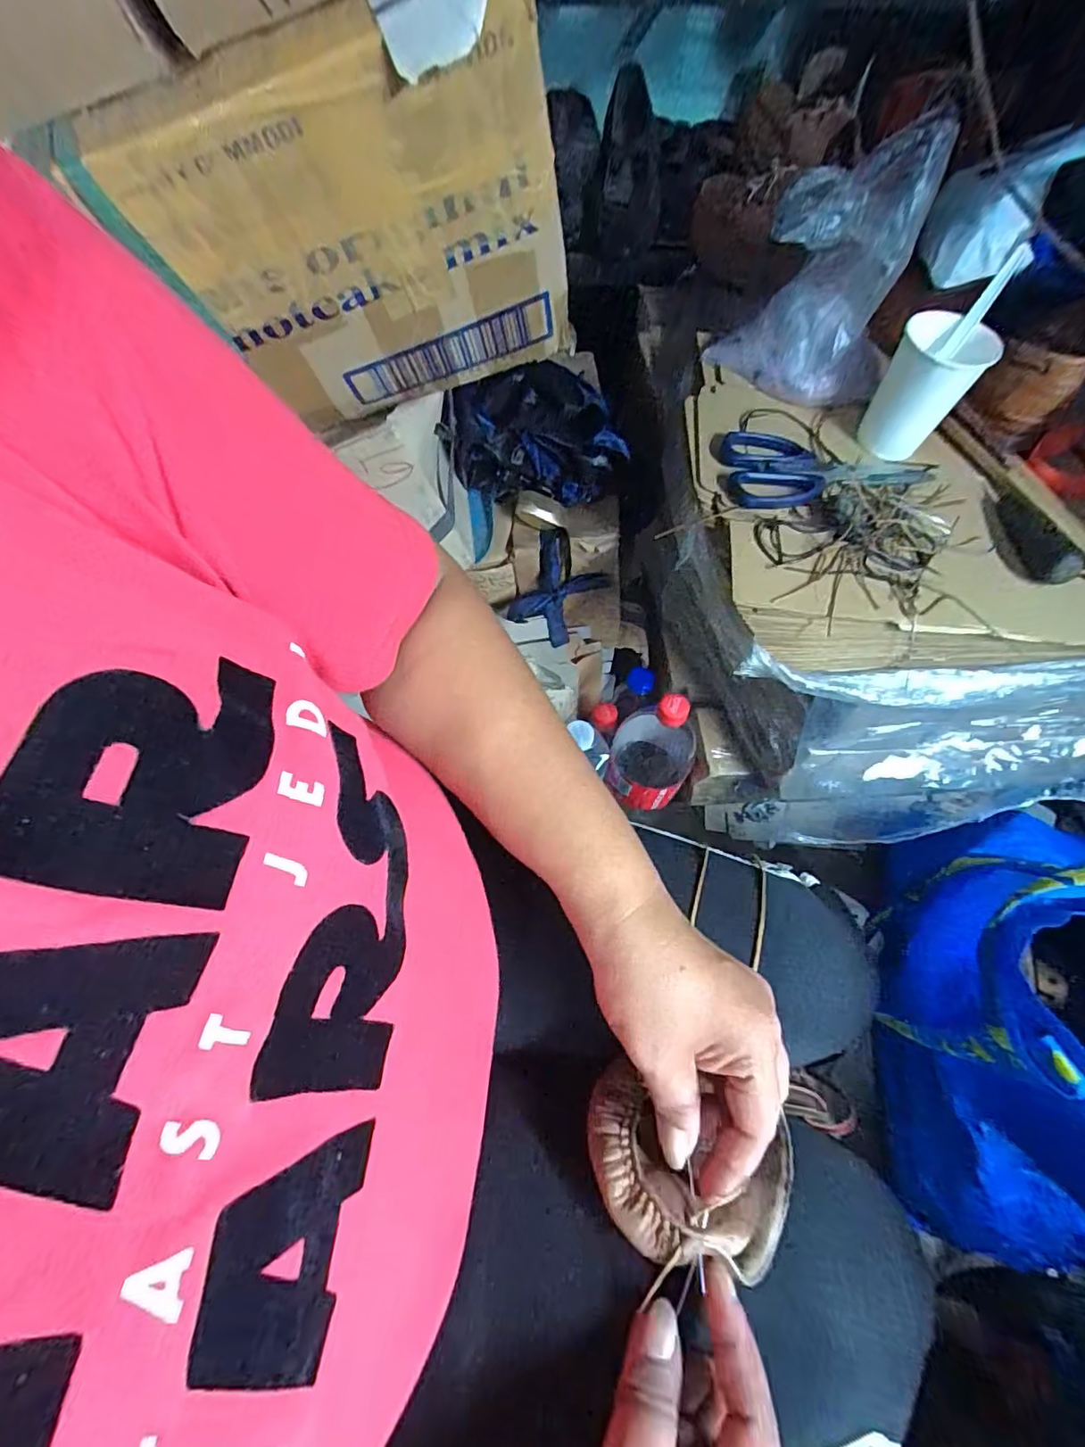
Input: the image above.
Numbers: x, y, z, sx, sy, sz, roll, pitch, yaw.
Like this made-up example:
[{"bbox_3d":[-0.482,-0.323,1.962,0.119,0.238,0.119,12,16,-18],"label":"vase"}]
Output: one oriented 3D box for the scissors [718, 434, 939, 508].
[{"bbox_3d":[0.236,-0.202,0.454,0.173,0.011,0.073,8,61,3],"label":"scissors"}]

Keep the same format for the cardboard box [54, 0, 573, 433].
[{"bbox_3d":[-0.100,-0.291,0.356,0.231,0.213,0.045,-17,75,8],"label":"cardboard box"}]

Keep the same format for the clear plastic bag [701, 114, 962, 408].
[{"bbox_3d":[0.227,-0.364,0.453,0.079,0.166,0.132,-37,68,-19],"label":"clear plastic bag"}]

